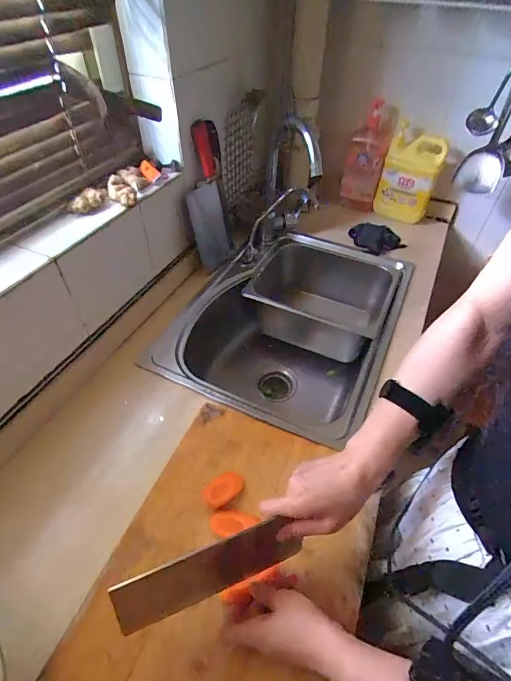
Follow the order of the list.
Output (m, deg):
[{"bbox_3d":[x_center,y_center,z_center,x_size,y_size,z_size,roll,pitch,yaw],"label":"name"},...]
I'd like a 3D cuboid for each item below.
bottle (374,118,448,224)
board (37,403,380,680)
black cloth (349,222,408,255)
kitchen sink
[{"bbox_3d":[0.411,-0.441,0.992,0.142,0.213,0.070,14,49,11],"label":"bottle"},{"bbox_3d":[-0.030,0.293,0.454,0.299,0.027,0.444,17,48,16],"label":"board"},{"bbox_3d":[0.329,-0.278,1.002,0.098,0.032,0.137,-28,51,-24],"label":"black cloth"},{"bbox_3d":[0.073,-0.009,0.896,0.455,0.235,0.589,21,51,16],"label":"kitchen sink"}]

